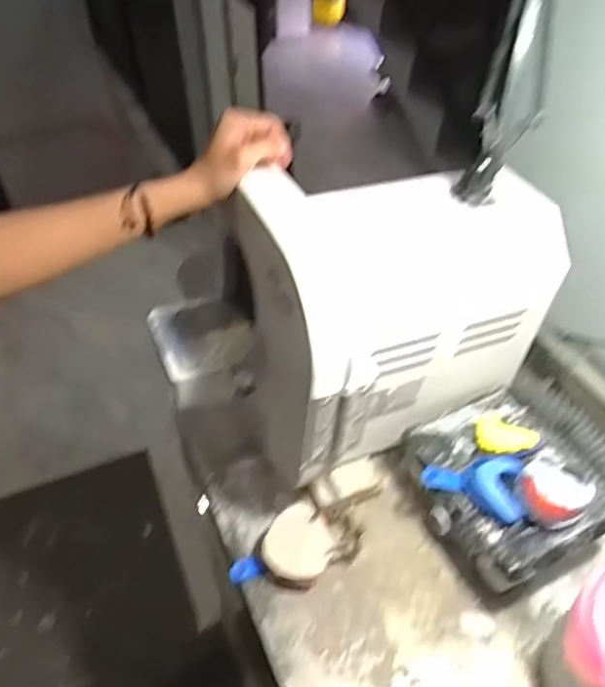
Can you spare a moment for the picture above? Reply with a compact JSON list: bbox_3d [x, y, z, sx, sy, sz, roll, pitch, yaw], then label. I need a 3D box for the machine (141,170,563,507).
[{"bbox_3d":[0.061,-0.011,0.721,0.419,0.360,0.255,-20,50,-18],"label":"machine"}]

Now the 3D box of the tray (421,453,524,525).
[{"bbox_3d":[0.200,0.152,0.668,0.110,0.029,0.065,24,52,22],"label":"tray"}]

